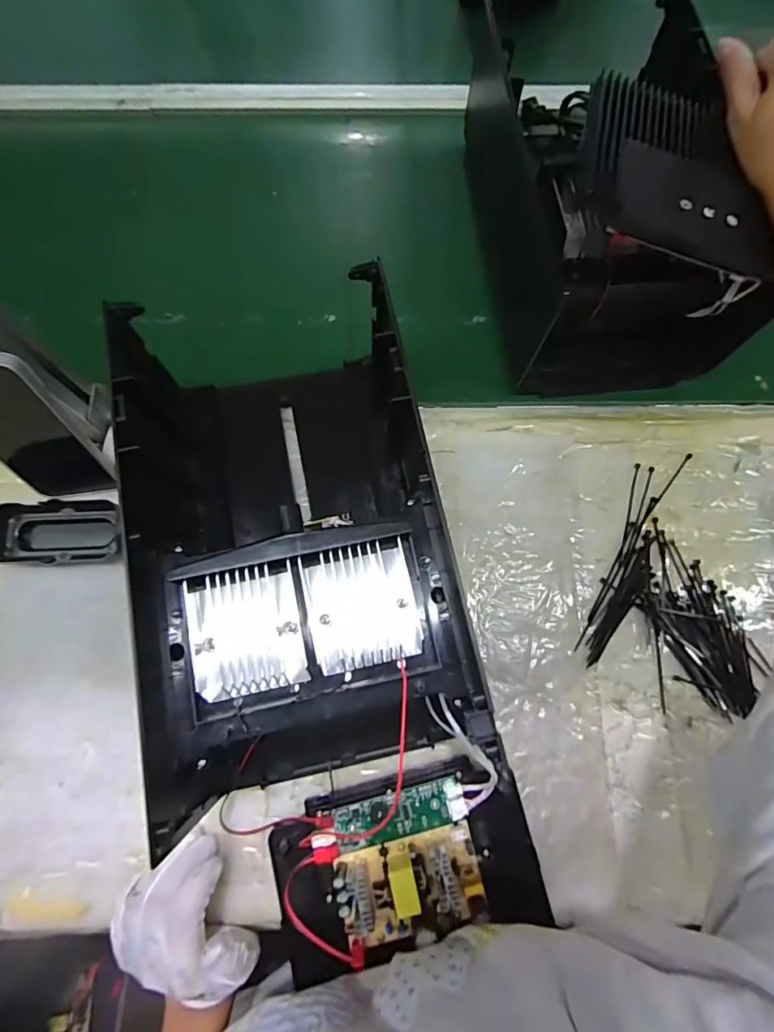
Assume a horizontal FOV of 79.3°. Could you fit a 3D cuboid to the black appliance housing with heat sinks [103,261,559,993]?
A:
[{"bbox_3d":[-0.040,0.070,0.338,0.223,0.138,0.445,-11,75,-3],"label":"black appliance housing with heat sinks"}]

